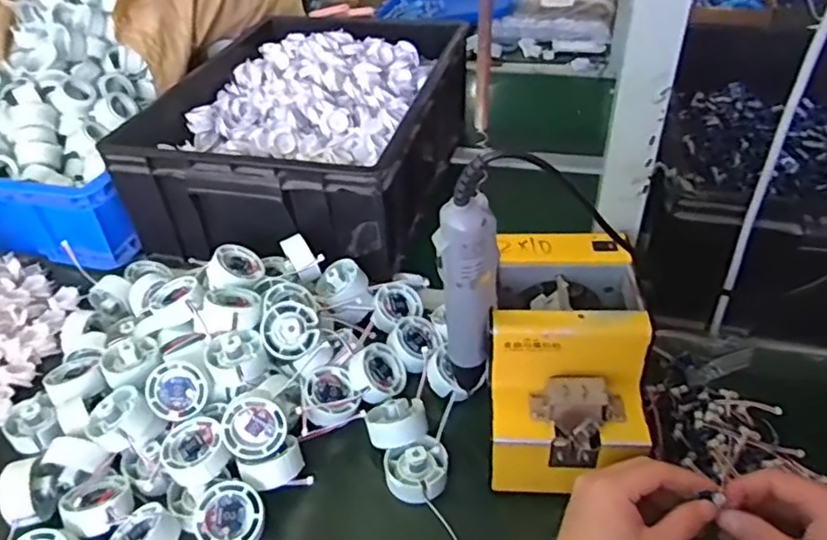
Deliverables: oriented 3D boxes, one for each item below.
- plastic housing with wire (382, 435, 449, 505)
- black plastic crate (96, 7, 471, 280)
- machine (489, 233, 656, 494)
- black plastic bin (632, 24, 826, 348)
[{"bbox_3d":[0.004,0.171,0.546,0.055,0.022,0.051,-14,41,-12],"label":"plastic housing with wire"},{"bbox_3d":[-0.146,-0.211,0.892,0.370,0.140,0.473,9,42,15],"label":"black plastic crate"},{"bbox_3d":[0.129,0.078,0.550,0.123,0.141,0.179,2,41,8],"label":"machine"},{"bbox_3d":[0.493,-0.148,0.783,0.390,0.180,0.576,9,42,15],"label":"black plastic bin"}]

